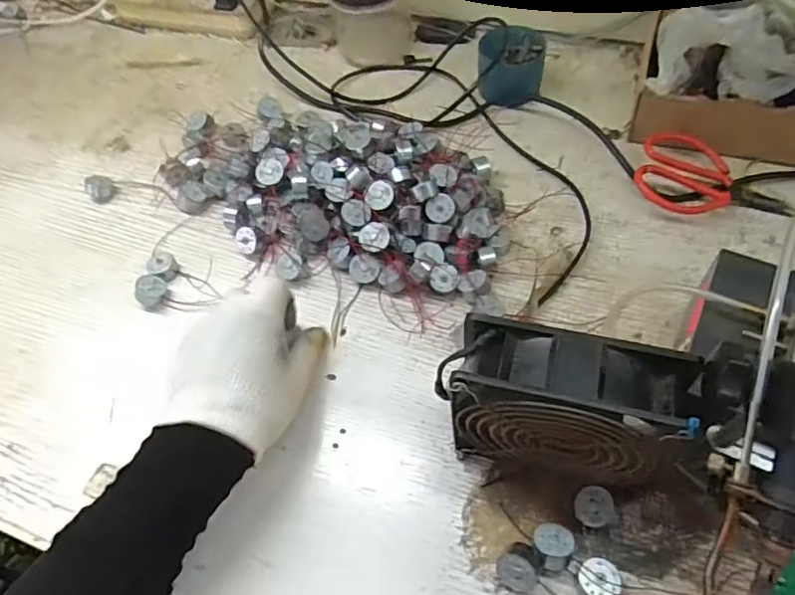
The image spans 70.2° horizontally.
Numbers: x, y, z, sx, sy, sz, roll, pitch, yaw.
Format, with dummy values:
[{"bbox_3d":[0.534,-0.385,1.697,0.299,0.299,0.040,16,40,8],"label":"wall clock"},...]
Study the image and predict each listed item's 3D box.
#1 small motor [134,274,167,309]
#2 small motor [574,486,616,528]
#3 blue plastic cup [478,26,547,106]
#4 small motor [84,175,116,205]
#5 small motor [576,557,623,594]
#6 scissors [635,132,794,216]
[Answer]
[{"bbox_3d":[-0.206,-0.005,0.474,0.024,0.010,0.028,-25,97,-33],"label":"small motor"},{"bbox_3d":[0.119,0.129,0.345,0.021,0.020,0.023,-2,57,4],"label":"small motor"},{"bbox_3d":[0.114,-0.230,0.569,0.066,0.050,0.061,1,57,6],"label":"blue plastic cup"},{"bbox_3d":[-0.291,-0.108,0.552,0.025,0.018,0.024,-33,60,-15],"label":"small motor"},{"bbox_3d":[0.115,0.164,0.326,0.023,0.016,0.024,-2,57,4],"label":"small motor"},{"bbox_3d":[0.267,-0.096,0.480,0.120,0.028,0.068,24,63,19],"label":"scissors"}]

